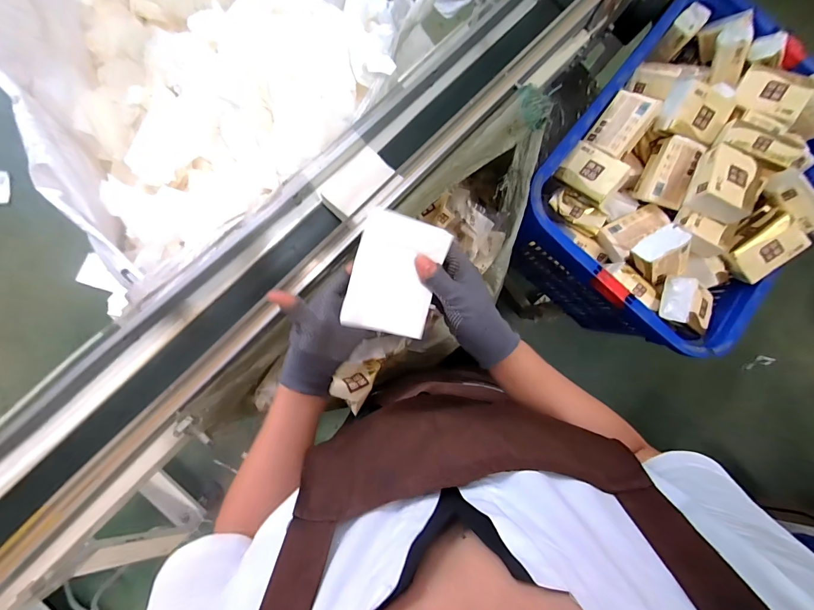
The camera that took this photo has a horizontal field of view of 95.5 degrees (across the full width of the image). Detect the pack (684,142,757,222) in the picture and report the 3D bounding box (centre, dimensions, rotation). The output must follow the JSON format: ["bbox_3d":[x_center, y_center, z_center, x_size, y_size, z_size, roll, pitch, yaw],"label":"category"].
[{"bbox_3d":[0.588,-0.226,0.678,0.095,0.055,0.127,27,82,-2],"label":"pack"}]

